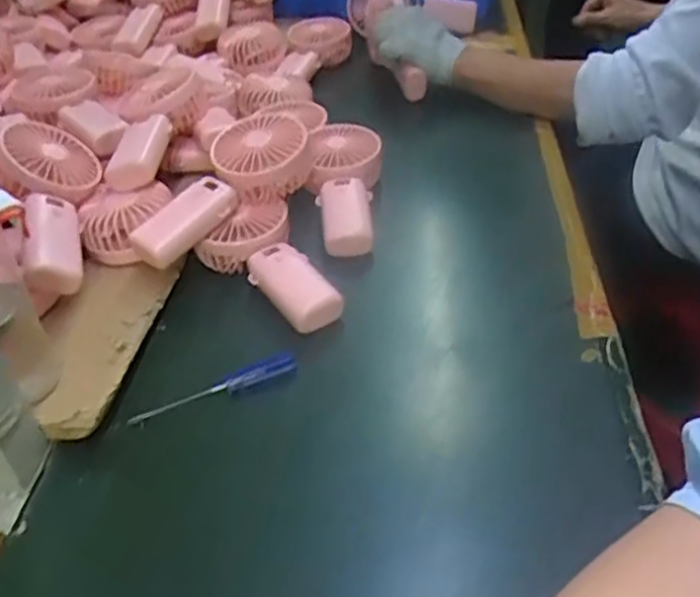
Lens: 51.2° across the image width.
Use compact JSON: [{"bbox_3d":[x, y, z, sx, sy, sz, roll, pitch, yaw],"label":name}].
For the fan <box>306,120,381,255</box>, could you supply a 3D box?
[{"bbox_3d":[-0.006,-0.109,0.707,0.077,0.040,0.178,-4,40,3],"label":"fan"}]

